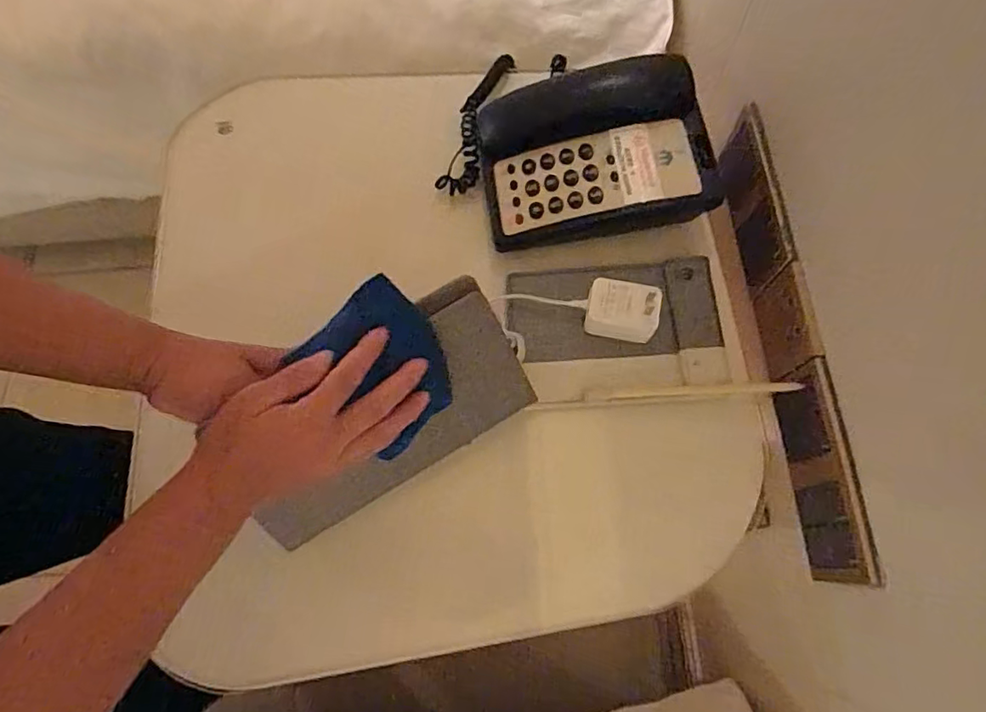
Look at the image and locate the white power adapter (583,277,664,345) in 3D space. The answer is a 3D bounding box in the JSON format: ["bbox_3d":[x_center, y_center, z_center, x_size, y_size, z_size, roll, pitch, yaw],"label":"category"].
[{"bbox_3d":[0.111,-0.040,0.499,0.060,0.037,0.041,9,72,5],"label":"white power adapter"}]

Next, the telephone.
[{"bbox_3d":[0.075,-0.193,0.537,0.239,0.064,0.173,-1,71,2],"label":"telephone"}]

